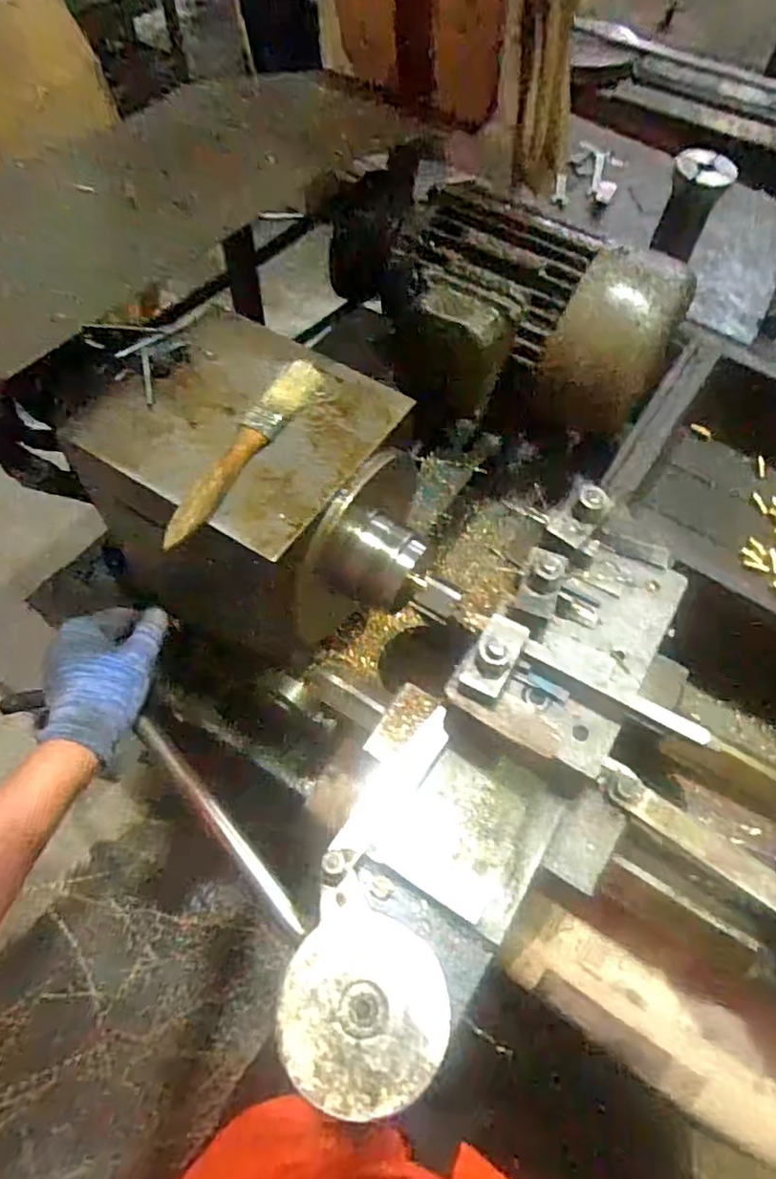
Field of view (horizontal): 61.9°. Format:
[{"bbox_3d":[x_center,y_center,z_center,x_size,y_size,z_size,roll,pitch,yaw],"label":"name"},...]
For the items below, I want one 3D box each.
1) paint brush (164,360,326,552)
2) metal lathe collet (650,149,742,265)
[{"bbox_3d":[-0.087,-0.087,0.393,0.024,0.009,0.156,27,61,12],"label":"paint brush"},{"bbox_3d":[0.353,-0.445,0.765,0.065,0.108,0.059,22,61,9],"label":"metal lathe collet"}]

